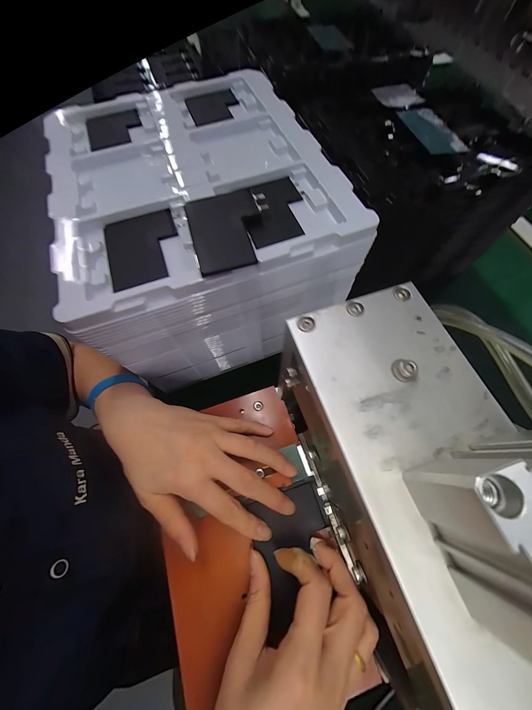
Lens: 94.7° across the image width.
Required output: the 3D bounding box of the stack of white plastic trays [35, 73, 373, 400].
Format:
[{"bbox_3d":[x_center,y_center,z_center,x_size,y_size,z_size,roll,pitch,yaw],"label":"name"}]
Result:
[{"bbox_3d":[-0.076,-0.163,0.337,0.271,0.186,0.309,-18,68,-7],"label":"stack of white plastic trays"}]

